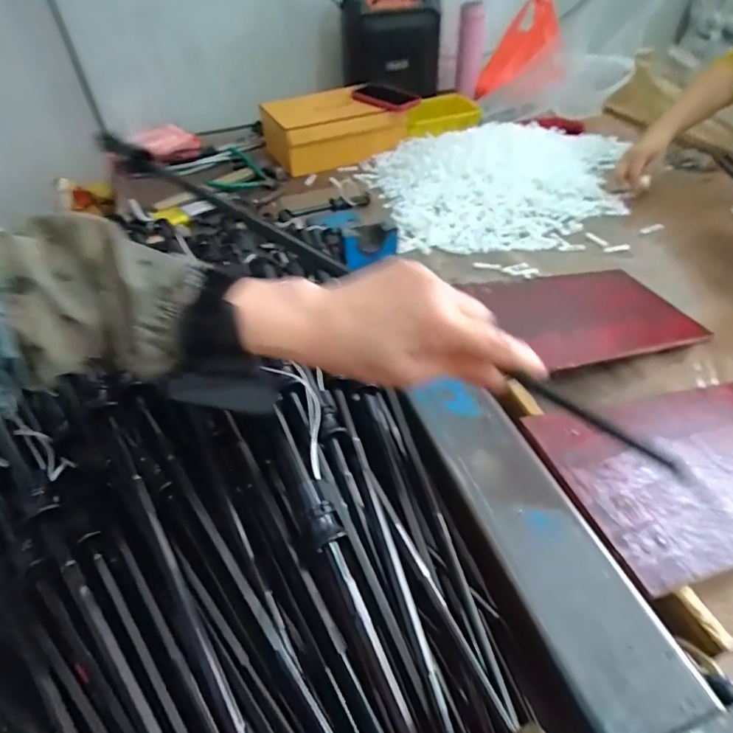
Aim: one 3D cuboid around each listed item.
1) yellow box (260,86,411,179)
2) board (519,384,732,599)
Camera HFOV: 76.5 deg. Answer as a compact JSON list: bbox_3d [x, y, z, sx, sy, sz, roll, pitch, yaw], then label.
[{"bbox_3d":[-0.081,-0.539,1.036,0.285,0.092,0.199,-20,48,-15],"label":"yellow box"},{"bbox_3d":[0.338,0.089,0.438,0.346,0.008,0.163,-6,46,-19],"label":"board"}]

